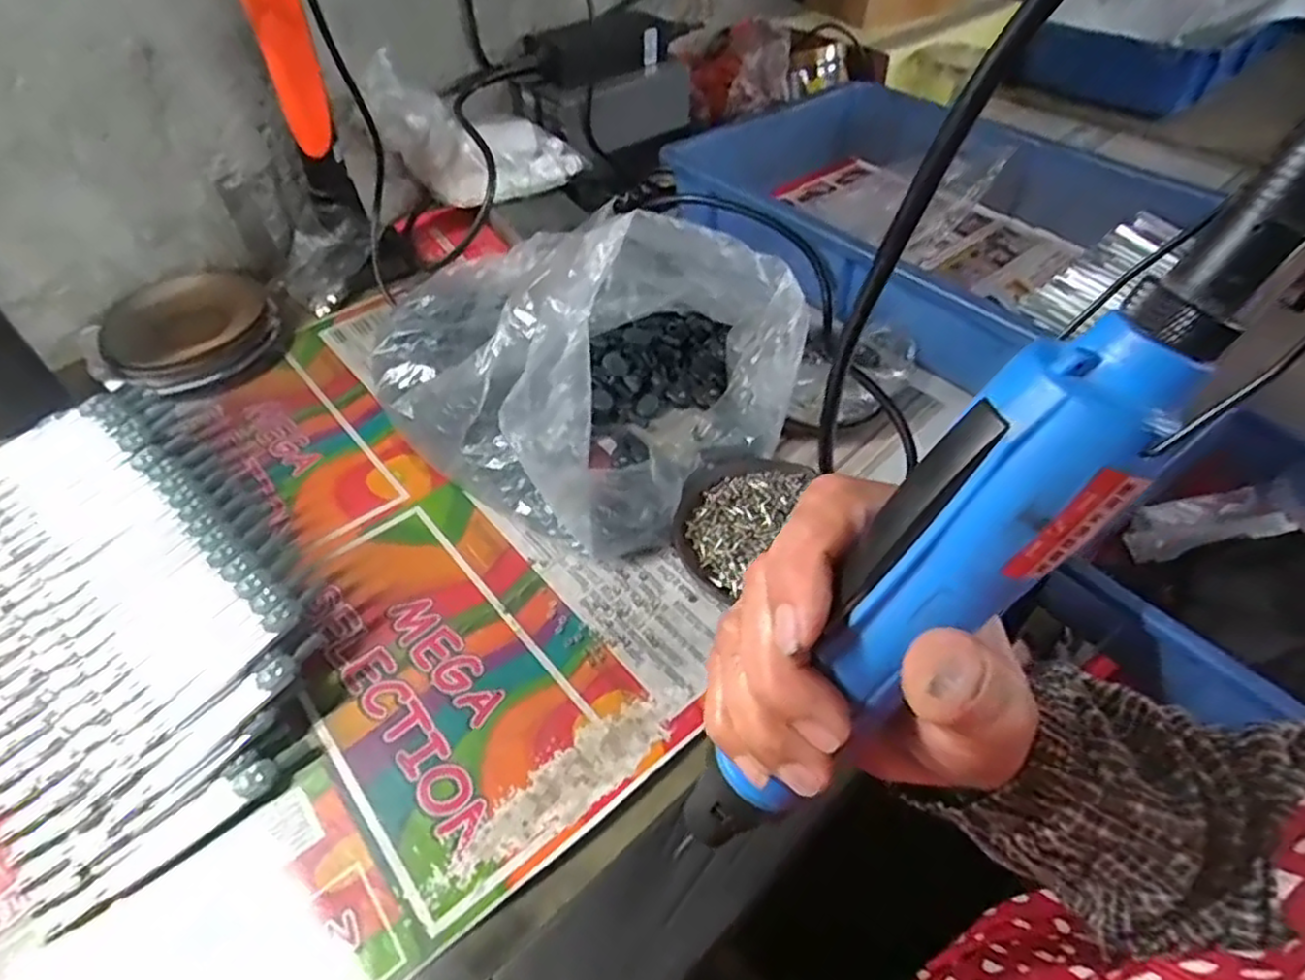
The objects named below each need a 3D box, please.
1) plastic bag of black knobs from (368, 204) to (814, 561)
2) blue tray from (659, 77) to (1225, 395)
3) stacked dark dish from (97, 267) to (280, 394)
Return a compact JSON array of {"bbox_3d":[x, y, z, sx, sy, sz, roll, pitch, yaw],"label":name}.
[{"bbox_3d":[-0.054,-0.105,0.461,0.265,0.128,0.216,32,55,26],"label":"plastic bag of black knobs"},{"bbox_3d":[0.225,-0.260,0.641,0.323,0.100,0.393,-31,55,-25],"label":"blue tray"},{"bbox_3d":[-0.365,-0.130,0.554,0.121,0.023,0.126,0,48,0],"label":"stacked dark dish"}]

